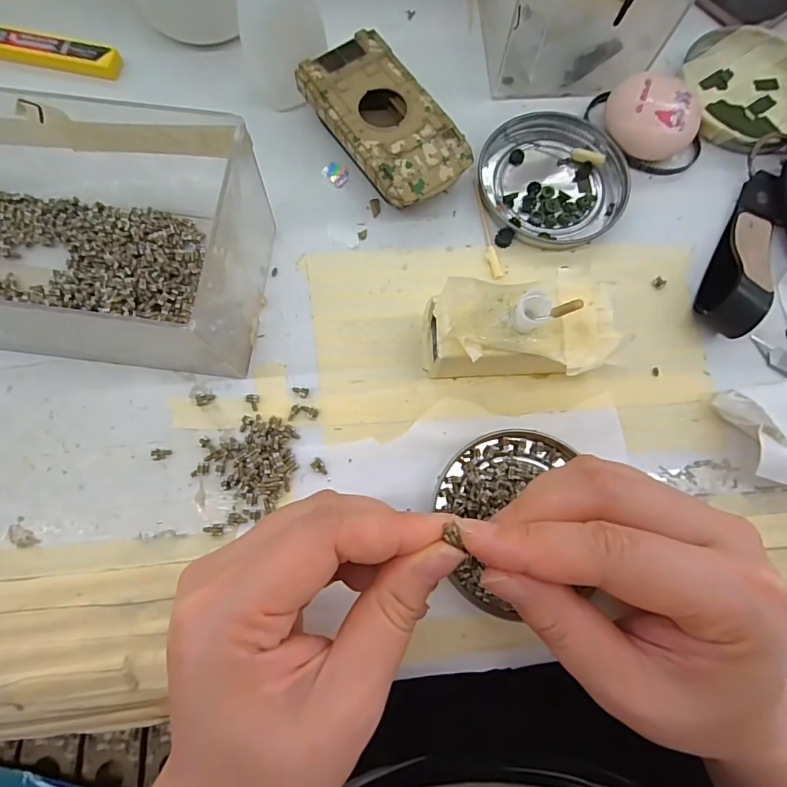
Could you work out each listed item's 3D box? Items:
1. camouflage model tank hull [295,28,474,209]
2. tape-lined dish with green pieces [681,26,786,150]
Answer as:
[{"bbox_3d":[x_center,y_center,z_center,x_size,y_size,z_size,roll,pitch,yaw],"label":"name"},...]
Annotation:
[{"bbox_3d":[-0.005,-0.138,0.249,0.054,0.024,0.094,-34,81,-8],"label":"camouflage model tank hull"},{"bbox_3d":[0.203,-0.178,0.272,0.075,0.013,0.076,-17,79,-5],"label":"tape-lined dish with green pieces"}]

